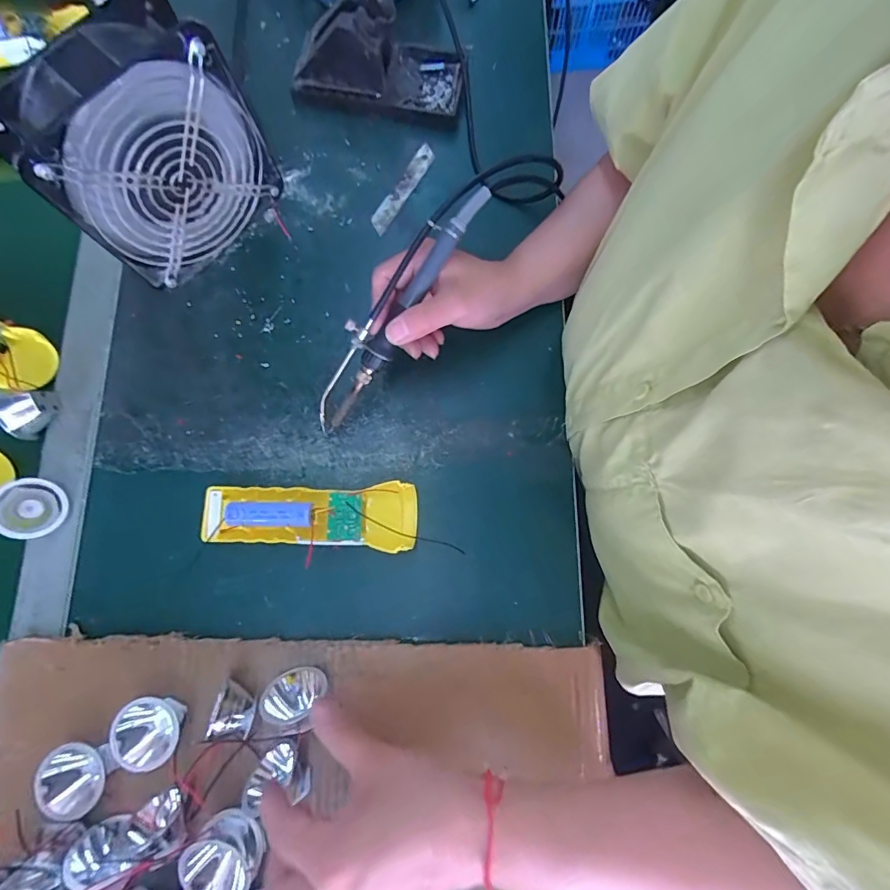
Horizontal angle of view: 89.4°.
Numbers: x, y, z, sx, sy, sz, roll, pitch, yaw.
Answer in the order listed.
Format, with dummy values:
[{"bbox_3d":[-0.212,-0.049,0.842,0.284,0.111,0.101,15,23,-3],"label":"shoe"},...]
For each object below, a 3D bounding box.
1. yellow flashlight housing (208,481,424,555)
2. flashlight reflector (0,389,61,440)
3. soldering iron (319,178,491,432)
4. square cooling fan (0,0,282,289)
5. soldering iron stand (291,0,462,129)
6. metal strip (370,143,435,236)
[{"bbox_3d":[-0.103,0.055,0.345,0.161,0.033,0.049,-1,79,0],"label":"yellow flashlight housing"},{"bbox_3d":[-0.335,-0.027,0.362,0.032,0.029,0.038,-21,80,-4],"label":"flashlight reflector"},{"bbox_3d":[-0.038,-0.098,0.327,0.030,0.021,0.205,38,103,7],"label":"soldering iron"},{"bbox_3d":[-0.213,-0.212,0.339,0.144,0.150,0.059,-43,82,-7],"label":"square cooling fan"},{"bbox_3d":[-0.062,-0.357,0.407,0.152,0.072,0.080,8,79,1],"label":"soldering iron stand"},{"bbox_3d":[-0.039,-0.240,0.421,0.017,0.005,0.097,31,82,0],"label":"metal strip"}]

